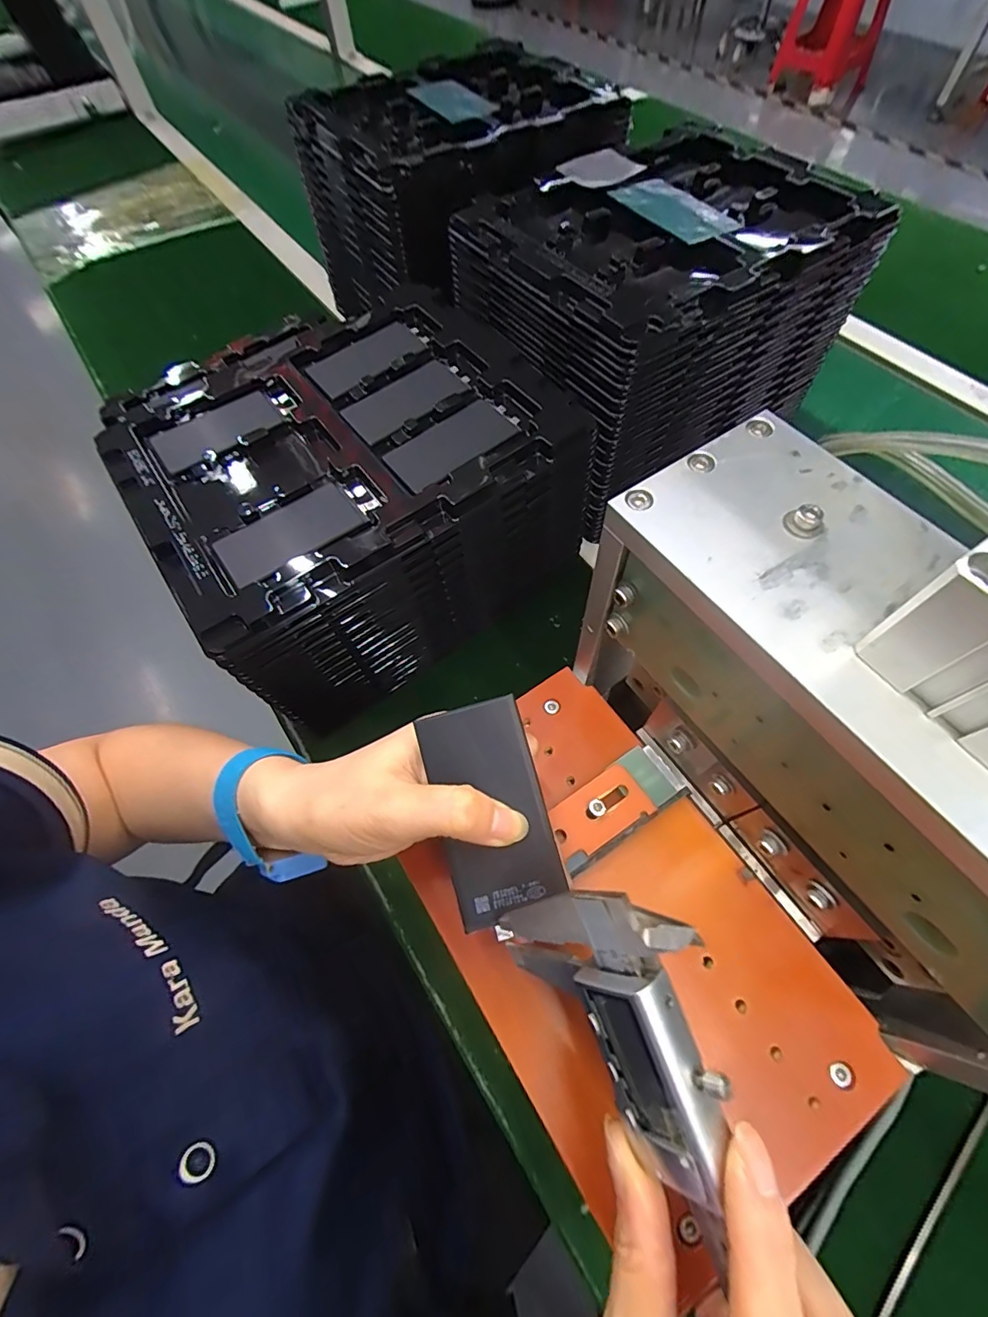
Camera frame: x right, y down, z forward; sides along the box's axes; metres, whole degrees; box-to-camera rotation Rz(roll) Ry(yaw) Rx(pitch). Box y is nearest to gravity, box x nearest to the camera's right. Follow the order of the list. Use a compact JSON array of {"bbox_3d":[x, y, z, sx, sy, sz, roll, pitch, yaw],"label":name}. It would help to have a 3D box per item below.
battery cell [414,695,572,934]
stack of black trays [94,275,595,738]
[{"bbox_3d":[-0.001,0.061,0.204,0.043,0.009,0.084,-12,86,-2],"label":"battery cell"},{"bbox_3d":[-0.091,-0.122,0.391,0.284,0.129,0.216,-35,67,-13],"label":"stack of black trays"}]

